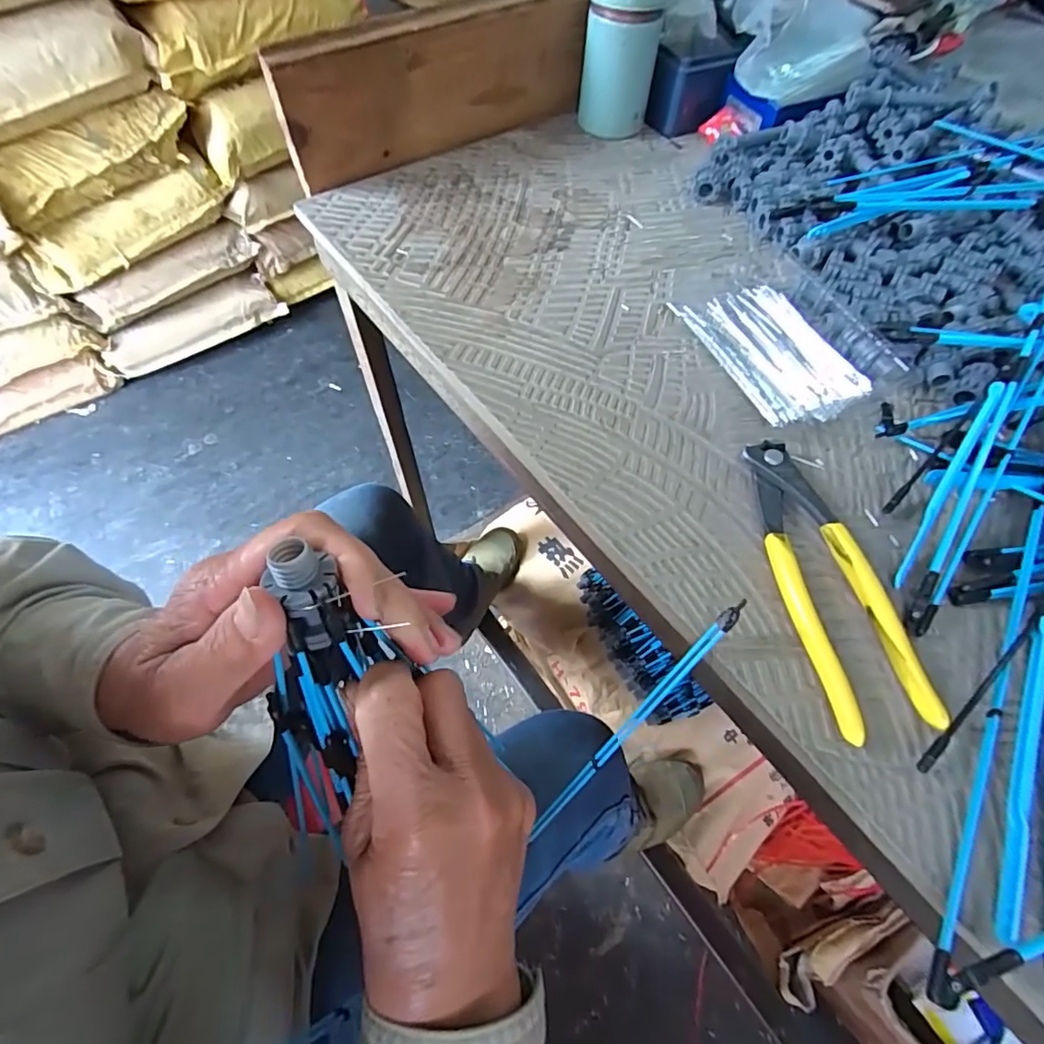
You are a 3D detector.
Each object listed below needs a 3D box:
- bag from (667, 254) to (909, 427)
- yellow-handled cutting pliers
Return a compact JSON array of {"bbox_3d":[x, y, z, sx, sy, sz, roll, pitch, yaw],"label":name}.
[{"bbox_3d":[0.183,-0.135,0.383,0.109,0.014,0.140,-21,62,-13],"label":"bag"},{"bbox_3d":[0.159,0.027,0.289,0.047,0.012,0.159,-7,60,-5],"label":"yellow-handled cutting pliers"}]

